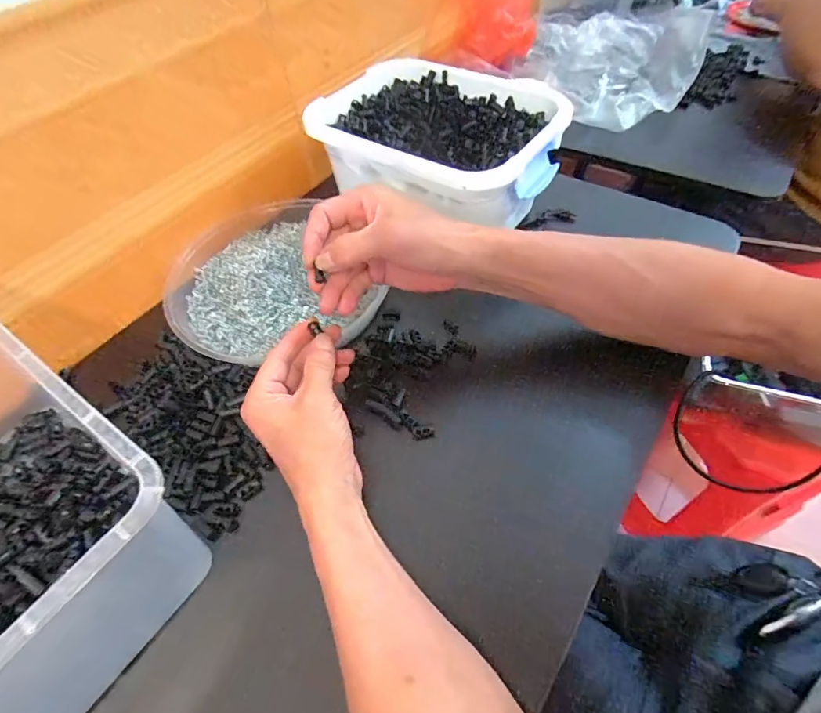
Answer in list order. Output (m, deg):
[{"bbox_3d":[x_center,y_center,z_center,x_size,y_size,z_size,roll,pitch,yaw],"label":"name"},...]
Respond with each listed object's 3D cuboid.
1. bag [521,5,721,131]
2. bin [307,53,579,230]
[{"bbox_3d":[0.279,-0.433,0.651,0.253,0.053,0.233,29,61,22],"label":"bag"},{"bbox_3d":[0.028,-0.229,0.487,0.252,0.114,0.180,30,62,22],"label":"bin"}]

